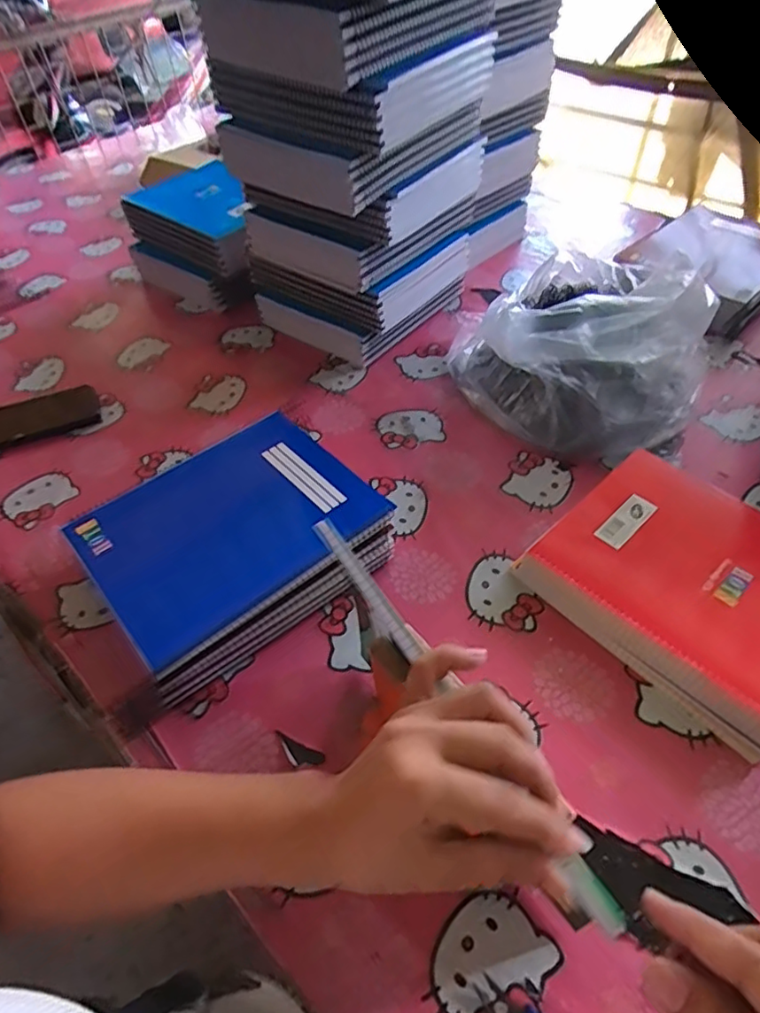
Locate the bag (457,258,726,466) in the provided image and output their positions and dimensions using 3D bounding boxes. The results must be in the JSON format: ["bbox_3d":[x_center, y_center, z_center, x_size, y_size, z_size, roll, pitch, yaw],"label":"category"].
[{"bbox_3d":[0.246,-0.207,0.717,0.262,0.162,0.291,-17,50,-11],"label":"bag"}]

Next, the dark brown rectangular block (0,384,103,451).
[{"bbox_3d":[-0.459,-0.116,0.773,0.167,0.012,0.092,-21,51,-15],"label":"dark brown rectangular block"}]

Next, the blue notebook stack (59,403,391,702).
[{"bbox_3d":[-0.137,0.033,0.578,0.250,0.083,0.199,-31,54,-22],"label":"blue notebook stack"}]

